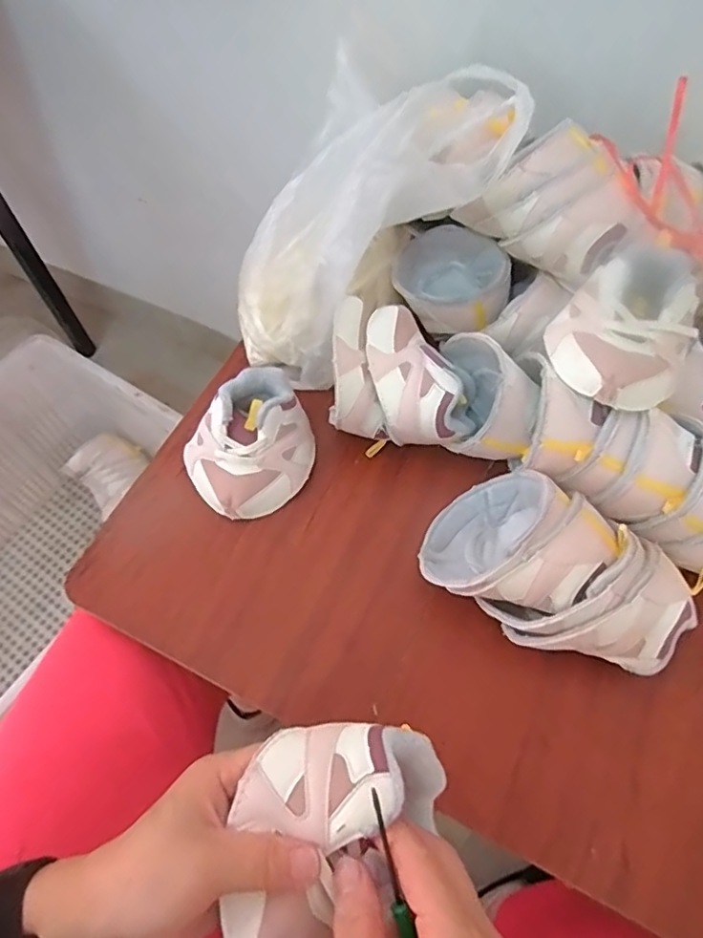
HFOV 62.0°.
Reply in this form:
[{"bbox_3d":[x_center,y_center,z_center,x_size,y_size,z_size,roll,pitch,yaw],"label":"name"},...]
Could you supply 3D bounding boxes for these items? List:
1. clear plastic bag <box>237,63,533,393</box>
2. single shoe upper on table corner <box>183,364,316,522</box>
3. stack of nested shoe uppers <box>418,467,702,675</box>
[{"bbox_3d":[-0.006,-0.229,0.525,0.316,0.093,0.191,-40,60,26],"label":"clear plastic bag"},{"bbox_3d":[-0.091,-0.022,0.527,0.119,0.059,0.109,-38,67,-17],"label":"single shoe upper on table corner"},{"bbox_3d":[0.155,0.077,0.449,0.191,0.095,0.115,32,67,18],"label":"stack of nested shoe uppers"}]

